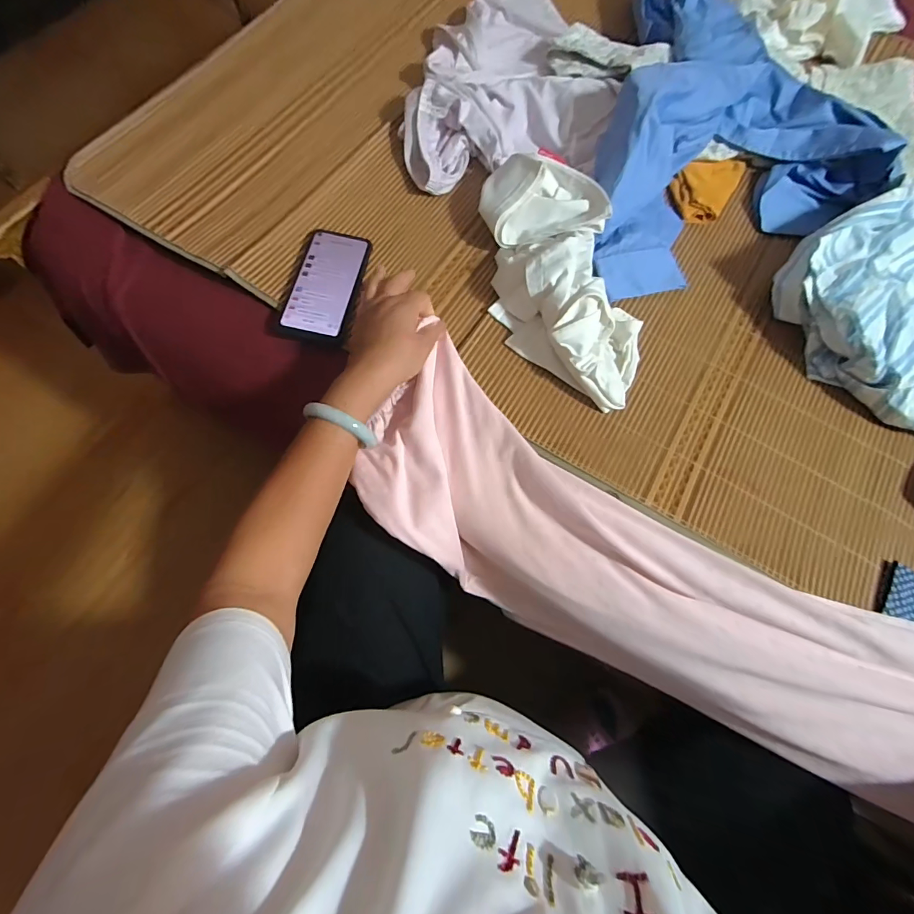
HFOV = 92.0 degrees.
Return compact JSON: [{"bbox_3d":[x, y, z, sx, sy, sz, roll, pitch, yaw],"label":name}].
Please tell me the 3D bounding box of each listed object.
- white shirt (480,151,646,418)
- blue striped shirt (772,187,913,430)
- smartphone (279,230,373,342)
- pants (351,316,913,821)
[{"bbox_3d":[0.127,-0.216,0.525,0.154,0.069,0.324,-16,73,-8],"label":"white shirt"},{"bbox_3d":[0.578,-0.200,0.543,0.323,0.075,0.263,-35,76,-13],"label":"blue striped shirt"},{"bbox_3d":[-0.159,-0.213,0.538,0.078,0.011,0.153,10,71,1],"label":"smartphone"},{"bbox_3d":[0.240,0.157,0.478,0.728,0.139,0.185,28,72,7],"label":"pants"}]

